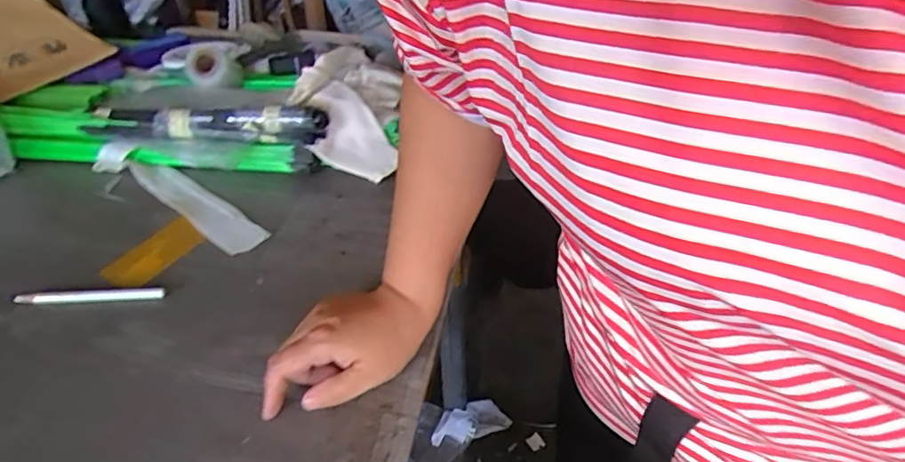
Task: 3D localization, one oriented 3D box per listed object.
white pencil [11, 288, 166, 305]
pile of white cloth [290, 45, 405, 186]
[{"bbox_3d":[-0.315,0.057,0.490,0.126,0.012,0.010,-1,41,1],"label":"white pencil"},{"bbox_3d":[-0.123,-0.143,0.654,0.123,0.069,0.175,1,41,3],"label":"pile of white cloth"}]

